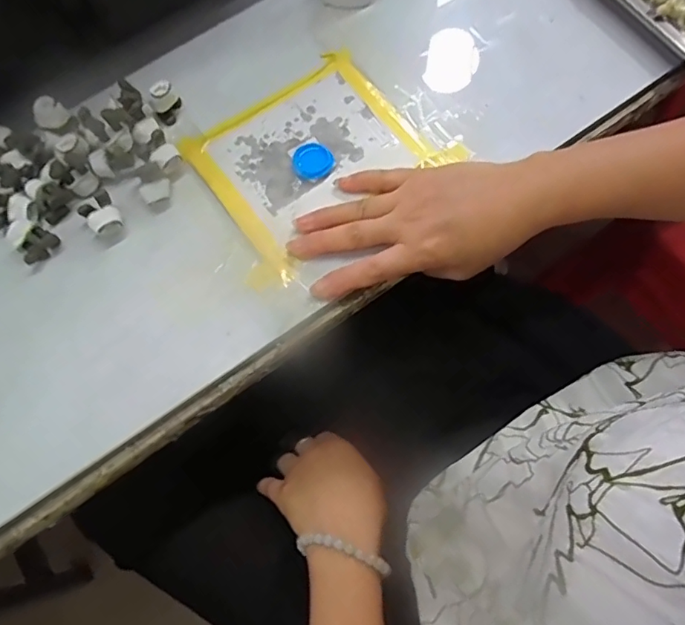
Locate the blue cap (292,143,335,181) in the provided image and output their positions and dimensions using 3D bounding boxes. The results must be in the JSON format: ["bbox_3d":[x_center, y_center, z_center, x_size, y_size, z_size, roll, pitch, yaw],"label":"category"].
[{"bbox_3d":[-0.022,-0.111,0.373,0.029,0.005,0.027,-1,71,2],"label":"blue cap"}]

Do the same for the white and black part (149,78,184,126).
[{"bbox_3d":[-0.133,-0.159,0.383,0.022,0.026,0.022,-29,72,-8],"label":"white and black part"}]

